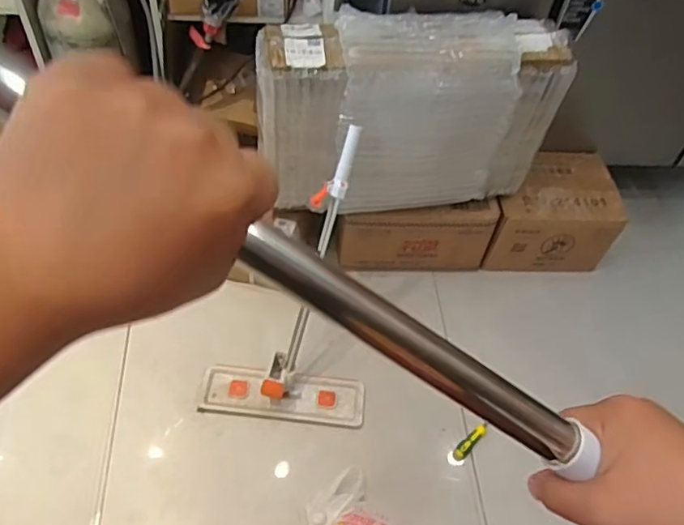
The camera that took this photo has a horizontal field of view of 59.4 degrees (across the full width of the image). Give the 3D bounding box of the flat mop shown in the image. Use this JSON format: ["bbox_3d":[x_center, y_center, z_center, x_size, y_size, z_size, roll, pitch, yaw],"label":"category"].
[{"bbox_3d":[-0.075,0.056,1.289,0.366,0.685,0.095,18,19,11],"label":"flat mop"}]

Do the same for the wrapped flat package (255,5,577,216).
[{"bbox_3d":[0.146,-0.308,1.323,0.639,0.405,0.166,-3,53,-8],"label":"wrapped flat package"}]

